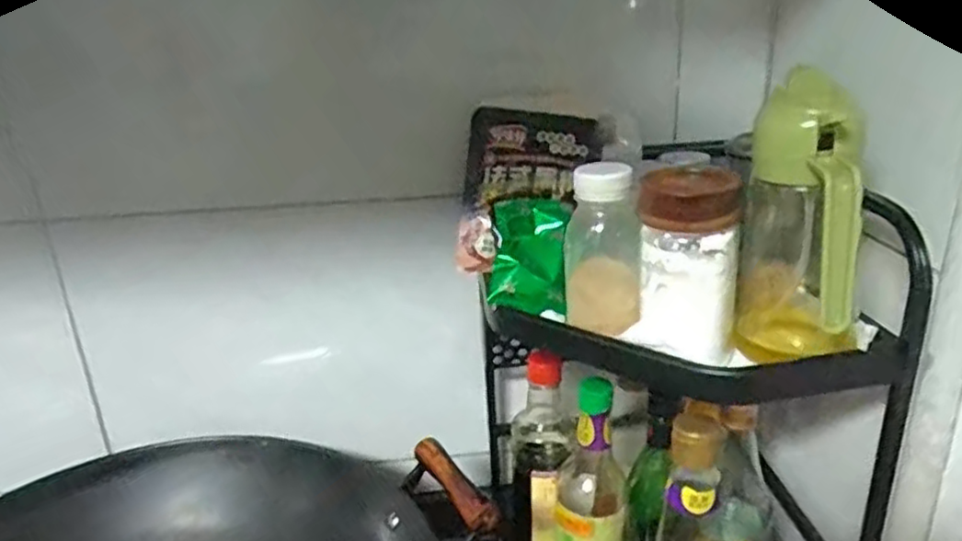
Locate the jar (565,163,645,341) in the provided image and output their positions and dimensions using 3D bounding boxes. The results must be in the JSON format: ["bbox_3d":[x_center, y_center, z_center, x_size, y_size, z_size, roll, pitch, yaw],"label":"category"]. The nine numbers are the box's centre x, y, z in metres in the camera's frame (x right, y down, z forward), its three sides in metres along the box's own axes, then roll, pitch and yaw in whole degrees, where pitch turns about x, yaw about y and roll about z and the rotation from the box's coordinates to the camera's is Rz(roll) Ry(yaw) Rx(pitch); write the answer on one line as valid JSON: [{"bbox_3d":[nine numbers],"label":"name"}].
[{"bbox_3d":[0.088,-0.010,0.489,0.053,0.124,0.046,0,22,7],"label":"jar"}]

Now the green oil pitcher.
[{"bbox_3d":[0.207,-0.024,0.447,0.068,0.192,0.106,6,24,20],"label":"green oil pitcher"}]

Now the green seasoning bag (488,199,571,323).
[{"bbox_3d":[0.040,-0.015,0.556,0.062,0.094,0.022,13,-16,-14],"label":"green seasoning bag"}]

